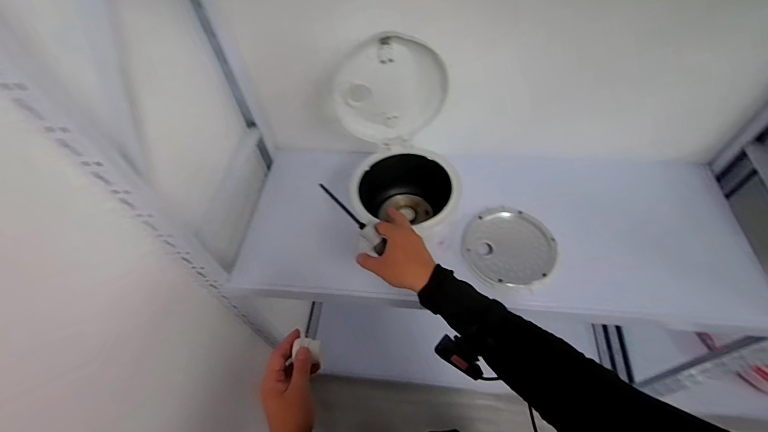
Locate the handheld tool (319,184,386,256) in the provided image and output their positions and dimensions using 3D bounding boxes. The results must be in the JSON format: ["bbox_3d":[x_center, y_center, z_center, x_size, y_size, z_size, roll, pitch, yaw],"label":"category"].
[{"bbox_3d":[-0.052,0.002,0.604,0.036,0.022,0.143,-38,87,-20],"label":"handheld tool"}]

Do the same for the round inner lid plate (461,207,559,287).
[{"bbox_3d":[0.272,0.064,0.806,0.194,0.028,0.176,0,55,4],"label":"round inner lid plate"}]

